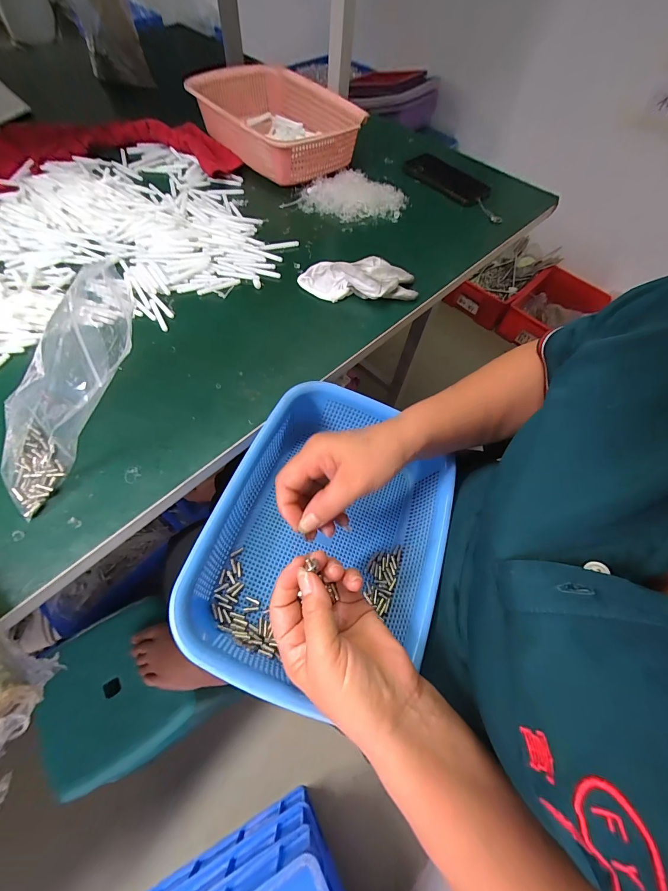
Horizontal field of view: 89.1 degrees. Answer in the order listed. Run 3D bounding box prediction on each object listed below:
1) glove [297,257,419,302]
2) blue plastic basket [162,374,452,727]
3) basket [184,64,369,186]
[{"bbox_3d":[0.034,-0.220,0.457,0.147,0.039,0.064,-9,62,-9],"label":"glove"},{"bbox_3d":[0.001,0.081,0.344,0.209,0.093,0.290,17,61,6],"label":"blue plastic basket"},{"bbox_3d":[-0.105,-0.566,0.603,0.199,0.086,0.277,-39,70,-22],"label":"basket"}]

